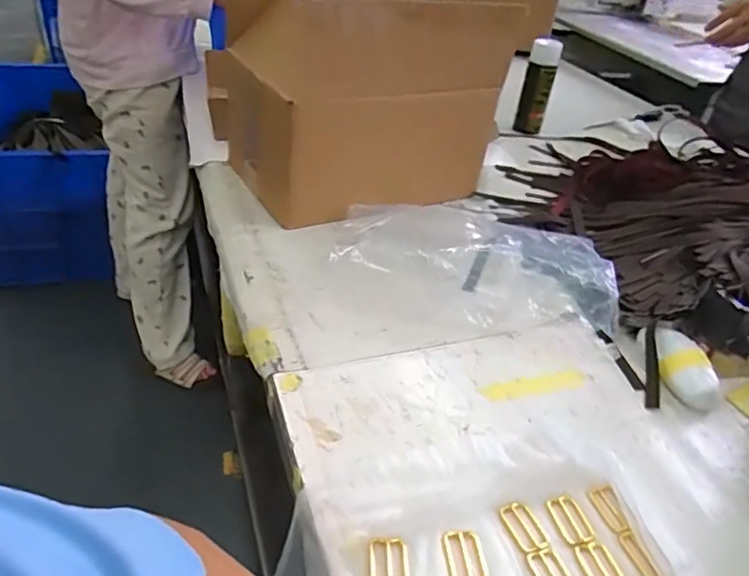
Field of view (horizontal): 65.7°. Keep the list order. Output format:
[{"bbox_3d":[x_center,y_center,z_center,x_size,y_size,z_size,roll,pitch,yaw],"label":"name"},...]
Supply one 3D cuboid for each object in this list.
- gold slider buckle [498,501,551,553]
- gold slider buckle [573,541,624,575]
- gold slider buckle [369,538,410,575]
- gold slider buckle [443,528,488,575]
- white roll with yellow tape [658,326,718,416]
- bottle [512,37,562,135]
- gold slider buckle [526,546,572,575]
[{"bbox_3d":[0.131,0.207,0.503,0.030,0.004,0.044,-10,39,-22],"label":"gold slider buckle"},{"bbox_3d":[0.191,0.235,0.485,0.033,0.006,0.046,-7,38,-18],"label":"gold slider buckle"},{"bbox_3d":[0.012,0.220,0.460,0.031,0.006,0.041,3,36,-6],"label":"gold slider buckle"},{"bbox_3d":[0.075,0.219,0.476,0.032,0.004,0.048,1,37,-9],"label":"gold slider buckle"},{"bbox_3d":[0.365,0.090,0.682,0.055,0.035,0.108,-4,53,-7],"label":"white roll with yellow tape"},{"bbox_3d":[0.366,-0.449,1.303,0.066,0.202,0.077,15,37,10],"label":"bottle"},{"bbox_3d":[0.147,0.235,0.473,0.030,0.004,0.045,-9,39,-20],"label":"gold slider buckle"}]

